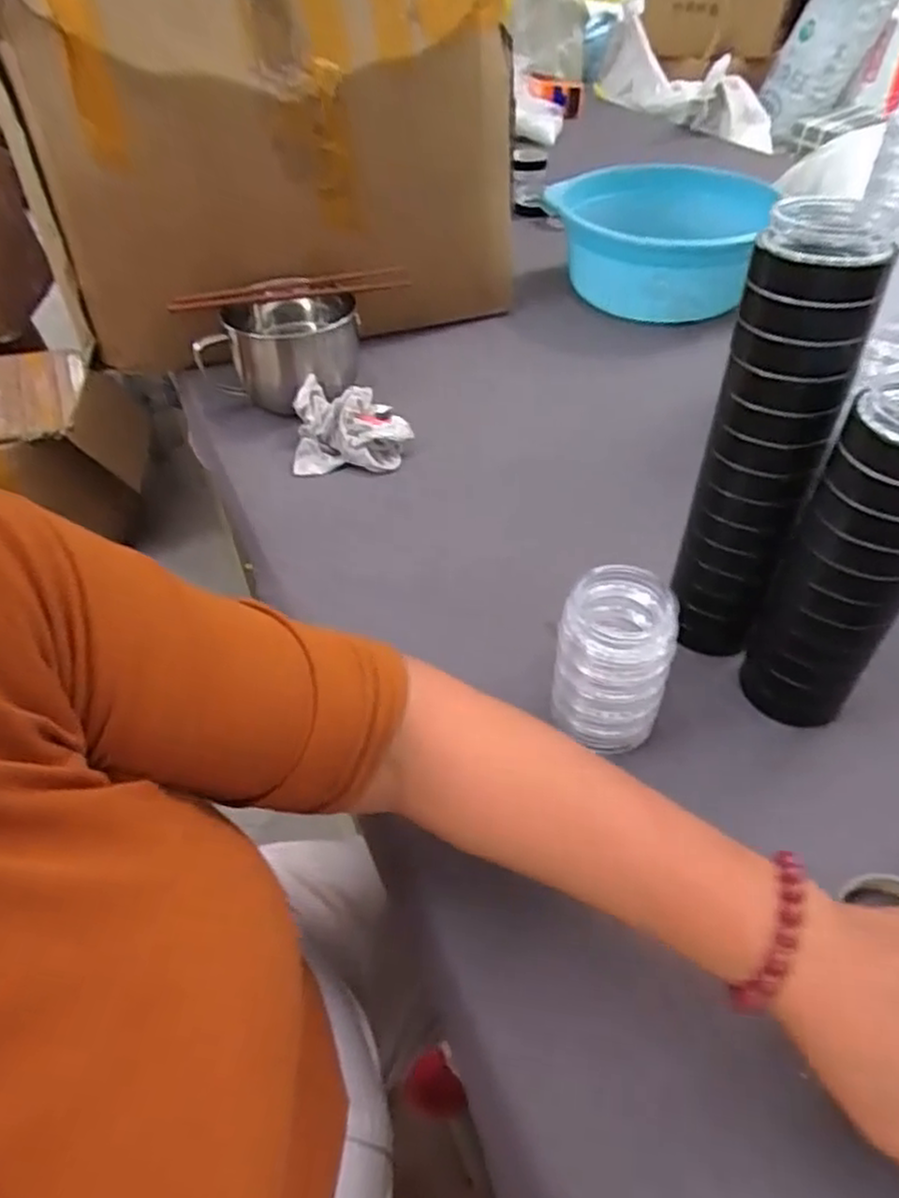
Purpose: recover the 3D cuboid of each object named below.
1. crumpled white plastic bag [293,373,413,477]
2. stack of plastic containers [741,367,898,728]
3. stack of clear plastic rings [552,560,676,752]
[{"bbox_3d":[-0.097,-0.174,0.726,0.113,0.051,0.099,-5,46,-2],"label":"crumpled white plastic bag"},{"bbox_3d":[0.243,-0.017,0.442,0.065,0.231,0.077,27,53,26],"label":"stack of plastic containers"},{"bbox_3d":[0.103,0.046,0.466,0.068,0.113,0.069,7,47,9],"label":"stack of clear plastic rings"}]

